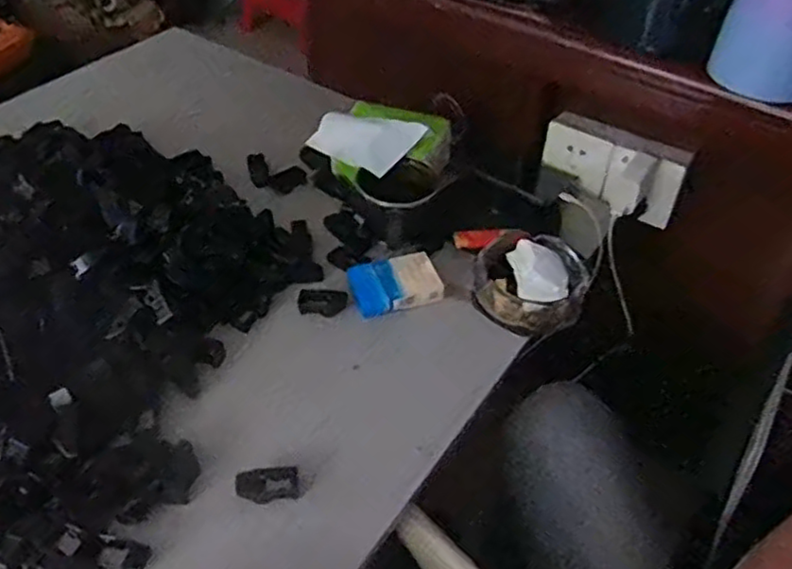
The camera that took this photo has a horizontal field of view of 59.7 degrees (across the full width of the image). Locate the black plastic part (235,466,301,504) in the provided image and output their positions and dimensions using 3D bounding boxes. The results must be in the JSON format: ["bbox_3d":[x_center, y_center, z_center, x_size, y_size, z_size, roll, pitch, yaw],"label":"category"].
[{"bbox_3d":[-0.104,0.165,0.564,0.051,0.014,0.028,-7,45,-10],"label":"black plastic part"}]

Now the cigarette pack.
[{"bbox_3d":[-0.001,-0.003,0.727,0.089,0.017,0.066,-13,47,-15],"label":"cigarette pack"}]

